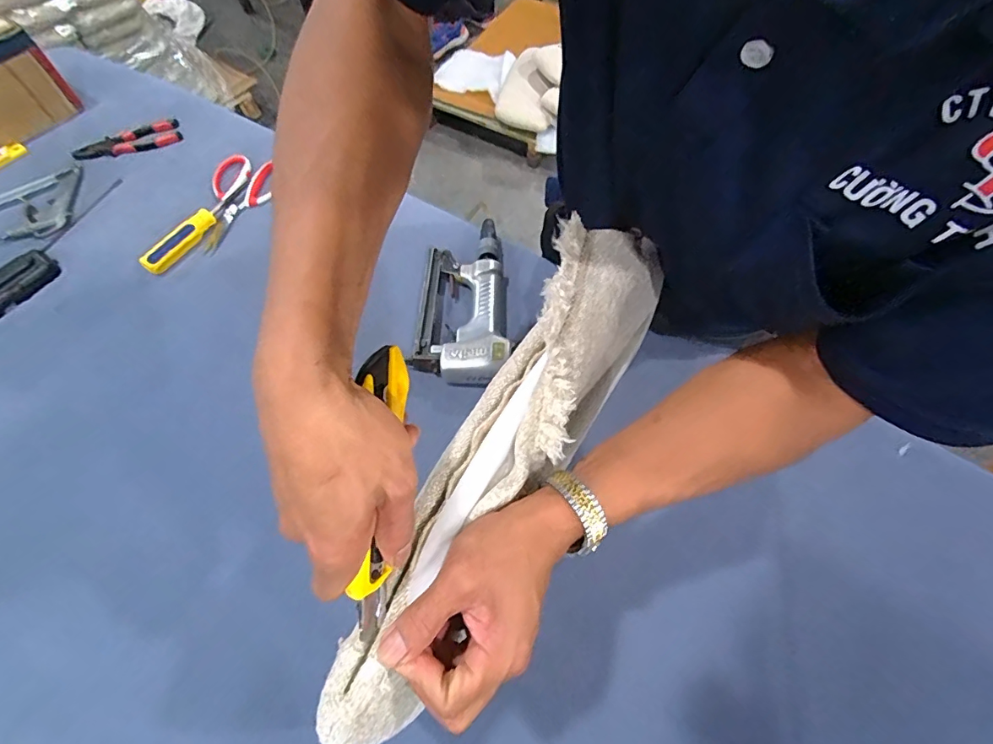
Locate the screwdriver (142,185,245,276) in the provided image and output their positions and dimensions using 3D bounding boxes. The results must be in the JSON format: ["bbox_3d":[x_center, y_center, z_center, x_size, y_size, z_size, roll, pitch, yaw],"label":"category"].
[{"bbox_3d":[-0.422,-0.207,0.669,0.021,0.028,0.182,23,64,11],"label":"screwdriver"}]

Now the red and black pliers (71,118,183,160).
[{"bbox_3d":[-0.589,-0.369,0.761,0.151,0.017,0.054,-27,65,-13],"label":"red and black pliers"}]

